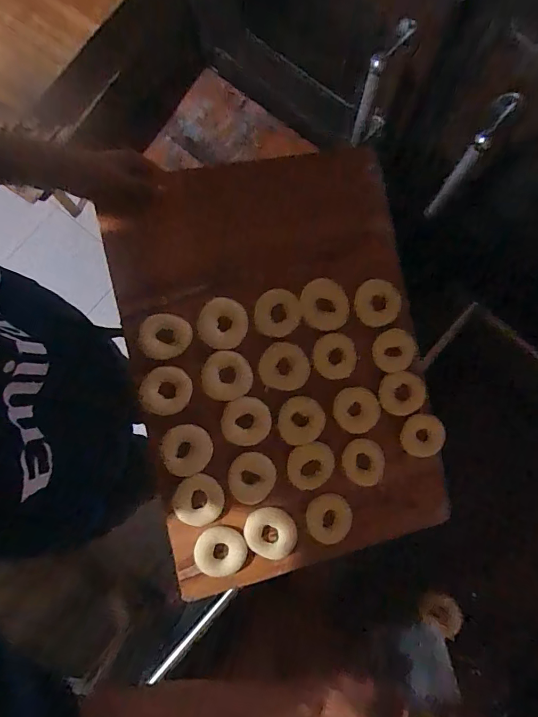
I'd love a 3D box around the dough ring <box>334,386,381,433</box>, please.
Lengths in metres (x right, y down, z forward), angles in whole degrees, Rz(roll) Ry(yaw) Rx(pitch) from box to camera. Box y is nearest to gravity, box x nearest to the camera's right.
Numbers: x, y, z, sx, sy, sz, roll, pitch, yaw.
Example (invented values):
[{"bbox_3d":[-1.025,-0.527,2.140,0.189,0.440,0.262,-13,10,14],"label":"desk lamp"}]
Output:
[{"bbox_3d":[0.135,0.079,0.647,0.072,0.016,0.068,0,80,0],"label":"dough ring"}]

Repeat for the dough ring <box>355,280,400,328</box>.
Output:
[{"bbox_3d":[0.167,-0.085,0.652,0.075,0.014,0.067,-35,81,-6],"label":"dough ring"}]

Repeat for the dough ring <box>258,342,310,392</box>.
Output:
[{"bbox_3d":[0.024,0.013,0.627,0.073,0.018,0.066,12,80,2],"label":"dough ring"}]

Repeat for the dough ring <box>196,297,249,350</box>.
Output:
[{"bbox_3d":[-0.067,-0.051,0.621,0.070,0.011,0.072,0,80,0],"label":"dough ring"}]

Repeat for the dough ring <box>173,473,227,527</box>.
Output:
[{"bbox_3d":[-0.100,0.203,0.609,0.067,0.013,0.069,0,80,0],"label":"dough ring"}]

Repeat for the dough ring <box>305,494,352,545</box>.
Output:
[{"bbox_3d":[0.089,0.239,0.630,0.068,0.011,0.070,0,80,0],"label":"dough ring"}]

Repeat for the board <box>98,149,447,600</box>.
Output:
[{"bbox_3d":[0.016,-0.004,0.640,0.417,0.024,0.603,-11,87,-9],"label":"board"}]

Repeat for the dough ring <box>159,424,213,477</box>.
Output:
[{"bbox_3d":[-0.117,0.131,0.606,0.067,0.026,0.072,0,80,0],"label":"dough ring"}]

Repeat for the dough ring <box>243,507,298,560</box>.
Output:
[{"bbox_3d":[0.003,0.254,0.618,0.076,0.015,0.068,16,80,3],"label":"dough ring"}]

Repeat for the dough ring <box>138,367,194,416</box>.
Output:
[{"bbox_3d":[-0.146,0.047,0.602,0.074,0.019,0.064,-28,81,-5],"label":"dough ring"}]

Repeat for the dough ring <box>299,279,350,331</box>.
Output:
[{"bbox_3d":[0.084,-0.081,0.640,0.073,0.015,0.075,0,80,0],"label":"dough ring"}]

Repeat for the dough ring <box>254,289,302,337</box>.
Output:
[{"bbox_3d":[0.014,-0.068,0.627,0.067,0.009,0.069,0,80,0],"label":"dough ring"}]

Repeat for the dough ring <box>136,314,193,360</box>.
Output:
[{"bbox_3d":[-0.149,-0.032,0.606,0.076,0.019,0.057,-12,80,-2],"label":"dough ring"}]

